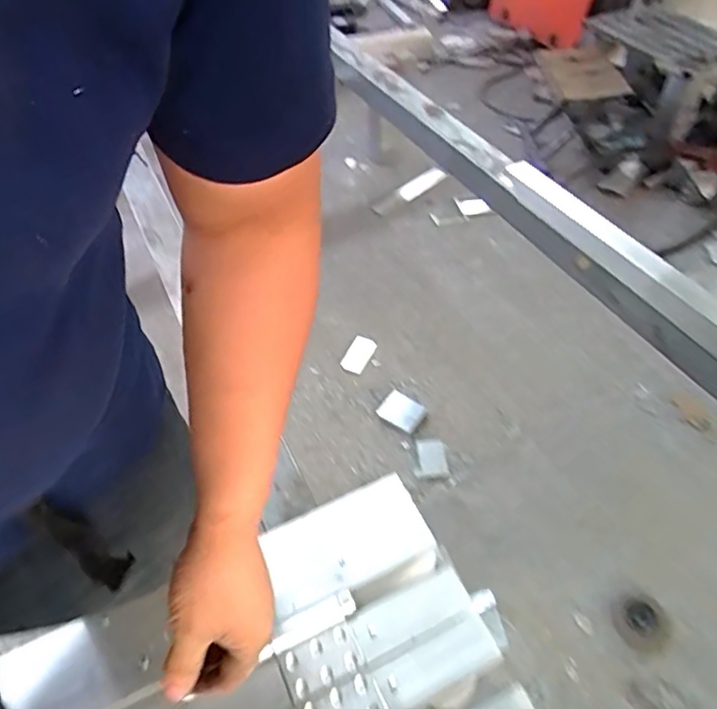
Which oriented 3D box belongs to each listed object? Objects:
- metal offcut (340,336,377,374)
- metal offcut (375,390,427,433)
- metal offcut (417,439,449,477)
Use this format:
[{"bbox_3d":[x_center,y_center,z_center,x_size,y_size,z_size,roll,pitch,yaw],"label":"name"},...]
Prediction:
[{"bbox_3d":[0.000,-0.001,1.506,0.063,0.011,0.109,21,56,16],"label":"metal offcut"},{"bbox_3d":[0.101,0.134,1.400,0.104,0.016,0.079,32,60,23],"label":"metal offcut"},{"bbox_3d":[0.162,0.232,1.318,0.070,0.010,0.096,-1,53,0],"label":"metal offcut"}]

